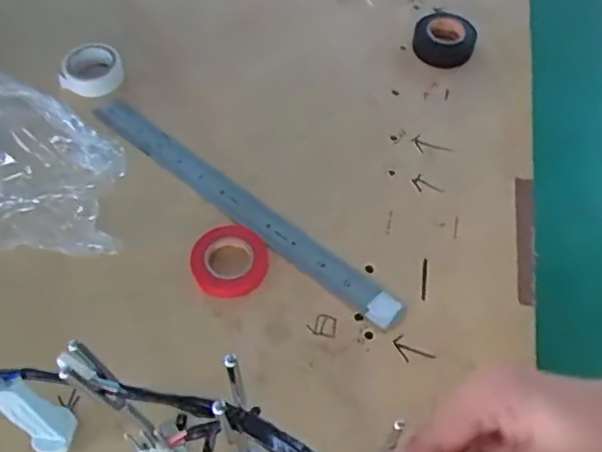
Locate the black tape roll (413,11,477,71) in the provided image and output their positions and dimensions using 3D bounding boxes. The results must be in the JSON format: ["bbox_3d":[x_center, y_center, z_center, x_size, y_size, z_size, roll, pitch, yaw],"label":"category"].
[{"bbox_3d":[0.141,-0.185,0.602,0.053,0.029,0.063,-1,57,-4],"label":"black tape roll"}]

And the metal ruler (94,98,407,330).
[{"bbox_3d":[-0.056,-0.021,0.503,0.324,0.005,0.031,36,57,22],"label":"metal ruler"}]

